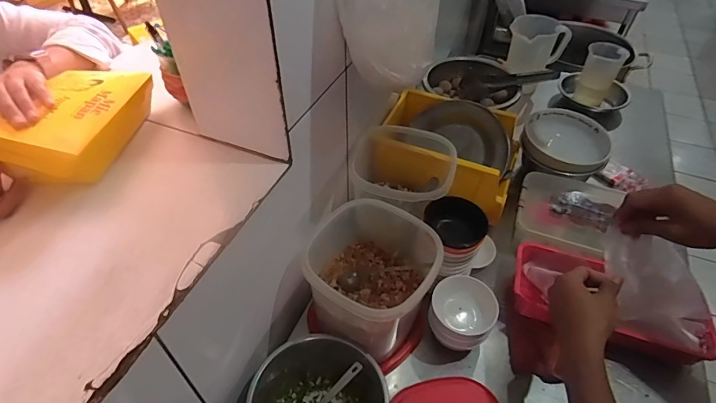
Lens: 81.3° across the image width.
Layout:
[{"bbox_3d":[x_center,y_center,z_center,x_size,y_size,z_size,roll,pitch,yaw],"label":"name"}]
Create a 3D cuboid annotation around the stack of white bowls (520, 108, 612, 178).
[{"bbox_3d":[0.428,-0.120,0.861,0.163,0.049,0.176,26,51,22],"label":"stack of white bowls"}]

